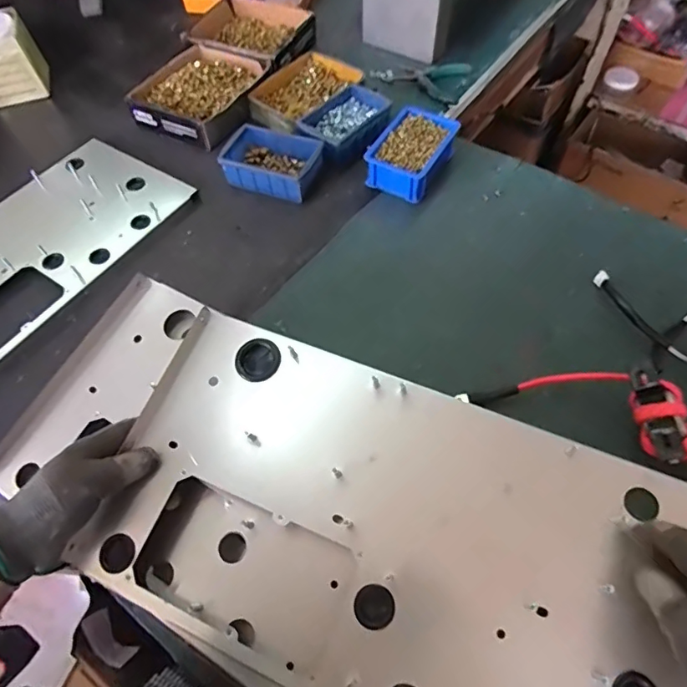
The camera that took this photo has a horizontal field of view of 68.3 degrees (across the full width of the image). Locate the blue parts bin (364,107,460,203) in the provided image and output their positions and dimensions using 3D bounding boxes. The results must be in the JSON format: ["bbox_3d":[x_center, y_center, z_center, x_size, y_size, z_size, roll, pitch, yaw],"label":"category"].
[{"bbox_3d":[0.108,-0.299,0.796,0.103,0.050,0.154,27,64,18],"label":"blue parts bin"}]

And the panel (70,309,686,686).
[{"bbox_3d":[0.031,0.149,0.395,0.457,0.015,0.243,18,70,16],"label":"panel"}]

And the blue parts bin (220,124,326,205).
[{"bbox_3d":[-0.110,-0.283,0.789,0.151,0.045,0.108,16,61,13],"label":"blue parts bin"}]

